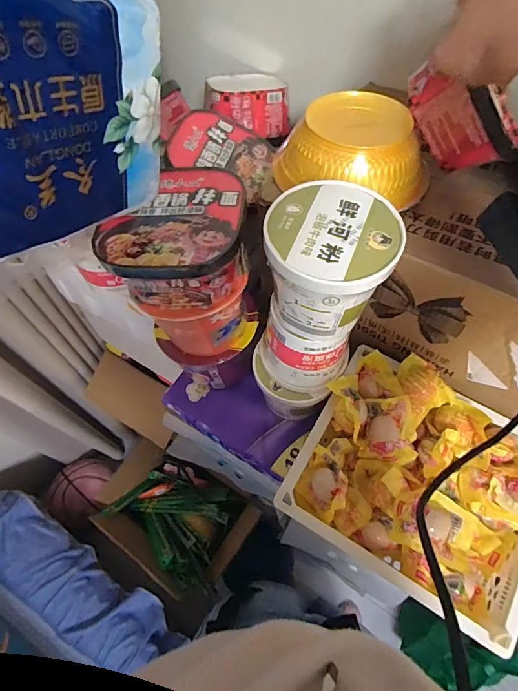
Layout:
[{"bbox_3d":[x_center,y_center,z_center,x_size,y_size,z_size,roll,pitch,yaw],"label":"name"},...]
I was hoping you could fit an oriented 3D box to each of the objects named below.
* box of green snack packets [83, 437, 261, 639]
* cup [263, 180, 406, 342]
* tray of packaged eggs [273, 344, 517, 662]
[{"bbox_3d":[-0.215,0.438,0.970,0.363,0.167,0.286,30,66,14],"label":"box of green snack packets"},{"bbox_3d":[0.062,-0.073,0.369,0.108,0.104,0.110,0,62,-1],"label":"cup"},{"bbox_3d":[0.195,0.162,0.472,0.280,0.099,0.233,30,66,14],"label":"tray of packaged eggs"}]

